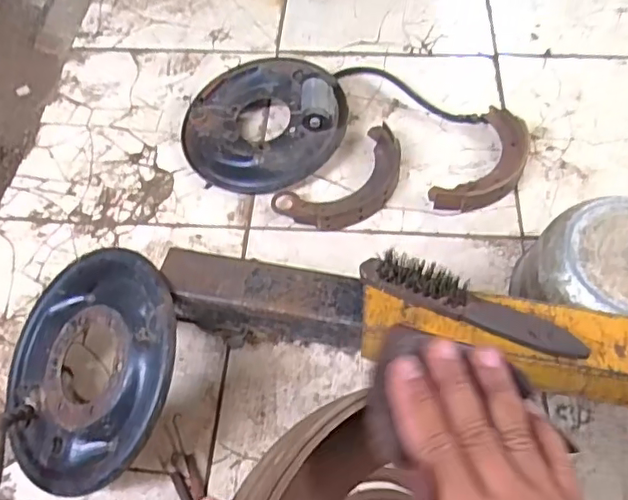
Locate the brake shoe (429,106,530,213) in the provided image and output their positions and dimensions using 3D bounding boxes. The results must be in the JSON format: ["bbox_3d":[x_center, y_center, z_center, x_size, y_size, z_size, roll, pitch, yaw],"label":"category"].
[{"bbox_3d":[0.274,-0.134,0.918,0.099,0.035,0.223,30,64,20],"label":"brake shoe"}]

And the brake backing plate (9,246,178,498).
[{"bbox_3d":[-0.252,0.132,0.680,0.263,0.035,0.265,-12,68,30],"label":"brake backing plate"}]

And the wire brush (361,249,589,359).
[{"bbox_3d":[0.159,0.054,0.599,0.229,0.040,0.035,21,60,15],"label":"wire brush"}]

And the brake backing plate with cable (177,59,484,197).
[{"bbox_3d":[0.016,-0.241,0.968,0.472,0.080,0.249,-16,59,-6],"label":"brake backing plate with cable"}]

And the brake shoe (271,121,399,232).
[{"bbox_3d":[0.055,-0.103,0.913,0.222,0.031,0.122,-35,63,-17],"label":"brake shoe"}]

